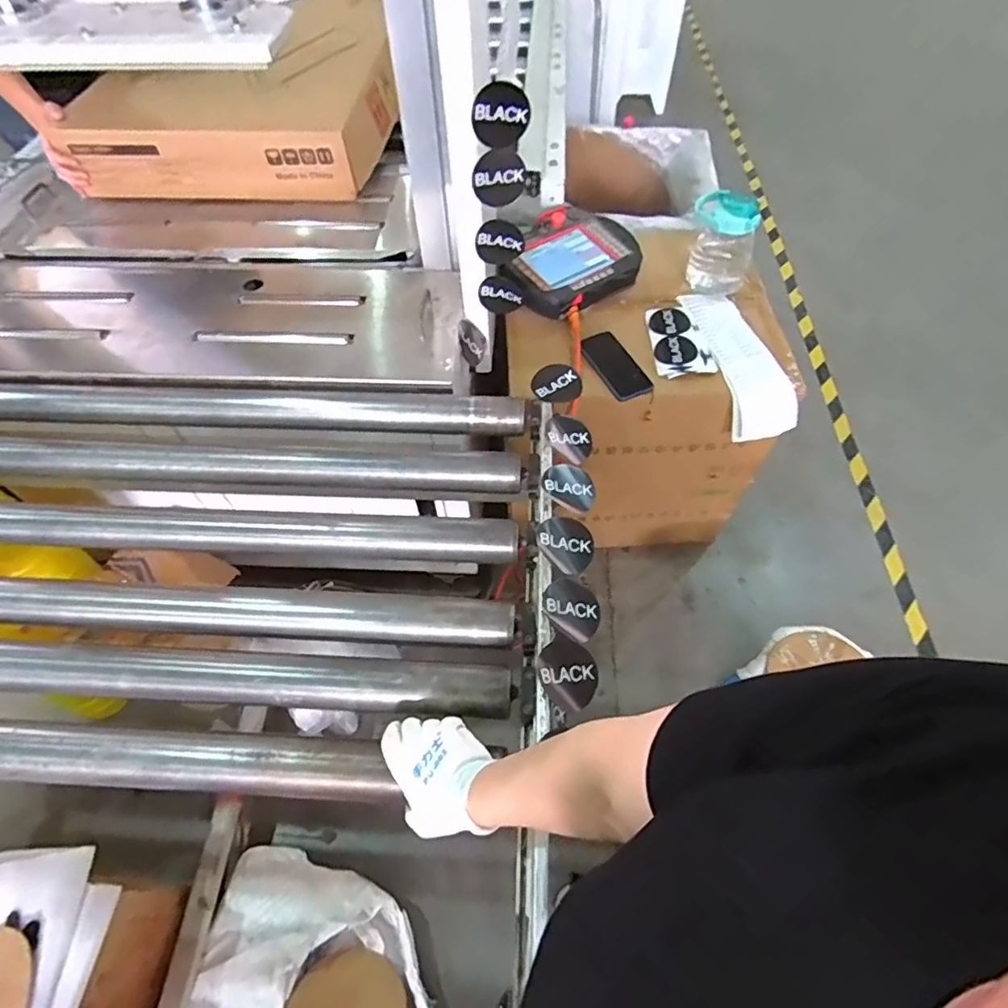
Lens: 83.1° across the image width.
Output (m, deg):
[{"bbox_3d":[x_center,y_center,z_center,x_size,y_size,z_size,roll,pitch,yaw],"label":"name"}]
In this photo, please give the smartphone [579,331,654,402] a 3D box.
[{"bbox_3d":[0.206,-0.260,1.062,0.081,0.010,0.159,-26,67,-13],"label":"smartphone"}]

